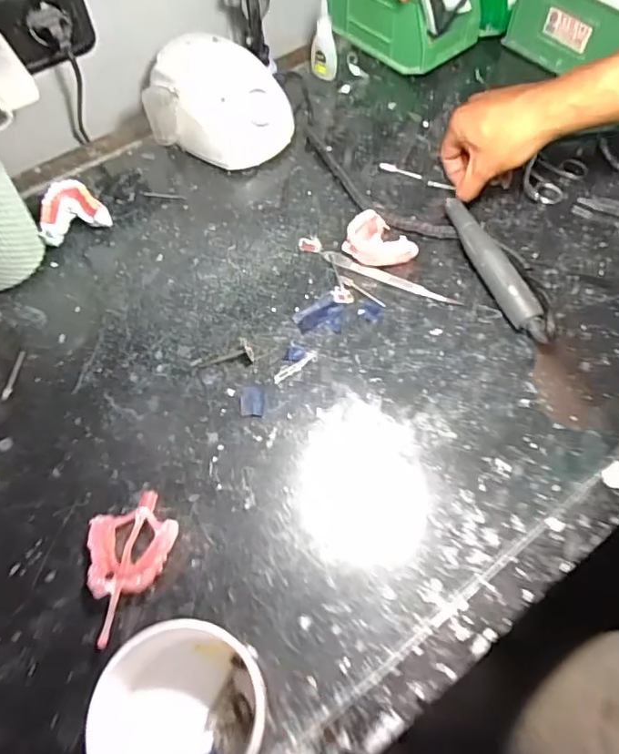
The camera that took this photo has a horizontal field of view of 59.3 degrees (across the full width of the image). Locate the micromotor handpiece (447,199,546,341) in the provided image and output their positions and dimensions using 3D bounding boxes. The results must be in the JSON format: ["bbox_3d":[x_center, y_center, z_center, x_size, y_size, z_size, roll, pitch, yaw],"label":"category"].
[{"bbox_3d":[0.168,-0.098,0.496,0.030,0.032,0.160,-13,61,-7],"label":"micromotor handpiece"}]

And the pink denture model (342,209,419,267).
[{"bbox_3d":[0.063,-0.129,0.519,0.055,0.023,0.061,-28,63,-14],"label":"pink denture model"}]

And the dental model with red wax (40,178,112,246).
[{"bbox_3d":[-0.237,-0.162,0.539,0.064,0.036,0.054,-29,64,-15],"label":"dental model with red wax"}]

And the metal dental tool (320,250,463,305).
[{"bbox_3d":[0.075,-0.093,0.509,0.136,0.007,0.013,23,63,13],"label":"metal dental tool"}]

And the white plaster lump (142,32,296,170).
[{"bbox_3d":[-0.091,-0.288,0.581,0.140,0.081,0.107,12,61,8],"label":"white plaster lump"}]

